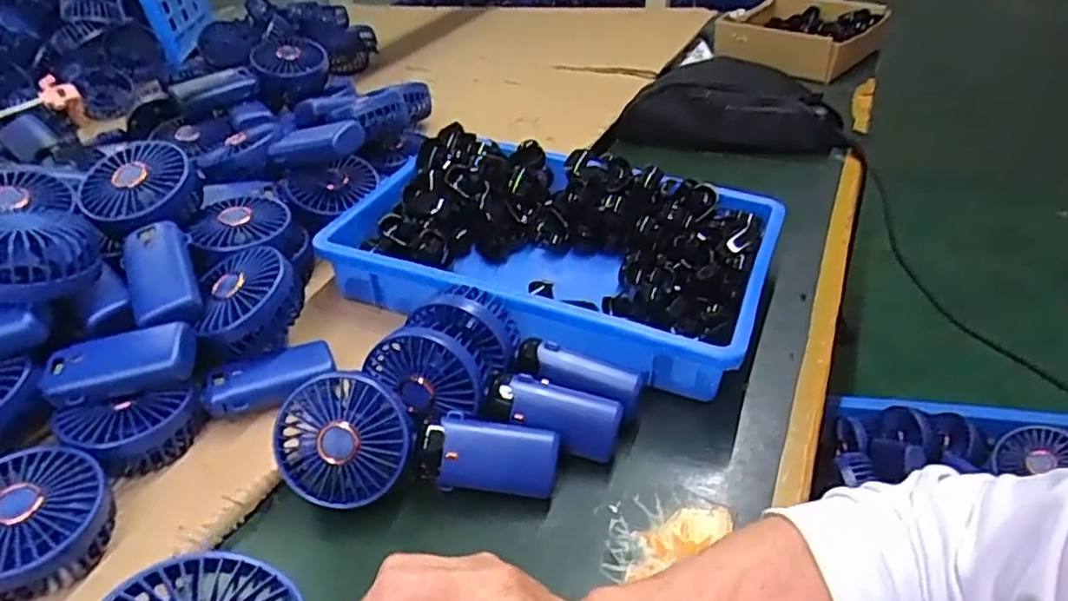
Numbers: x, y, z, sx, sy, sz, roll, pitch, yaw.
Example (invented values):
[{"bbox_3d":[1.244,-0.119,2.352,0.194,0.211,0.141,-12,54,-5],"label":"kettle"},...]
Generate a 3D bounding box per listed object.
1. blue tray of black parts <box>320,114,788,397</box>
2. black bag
[{"bbox_3d":[0.024,-0.052,0.640,0.364,0.080,0.241,11,37,20],"label":"blue tray of black parts"},{"bbox_3d":[0.247,-0.262,0.933,0.308,0.088,0.125,1,35,6],"label":"black bag"}]

